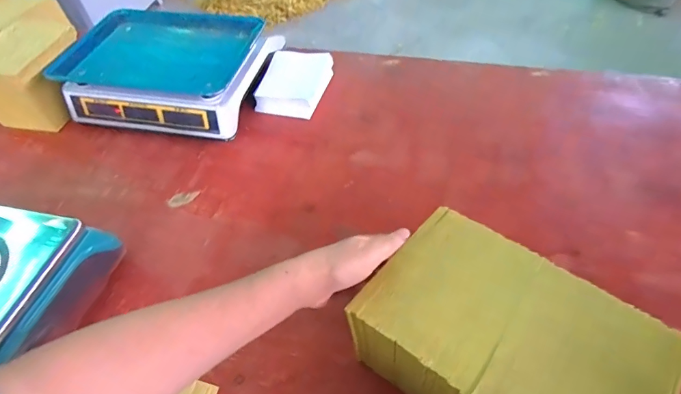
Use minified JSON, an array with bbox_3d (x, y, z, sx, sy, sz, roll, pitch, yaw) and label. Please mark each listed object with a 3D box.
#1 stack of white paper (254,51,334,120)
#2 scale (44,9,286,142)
[{"bbox_3d":[-0.087,-0.222,0.766,0.118,0.050,0.153,8,53,10],"label":"stack of white paper"},{"bbox_3d":[-0.319,-0.245,0.755,0.331,0.125,0.273,7,53,9],"label":"scale"}]

